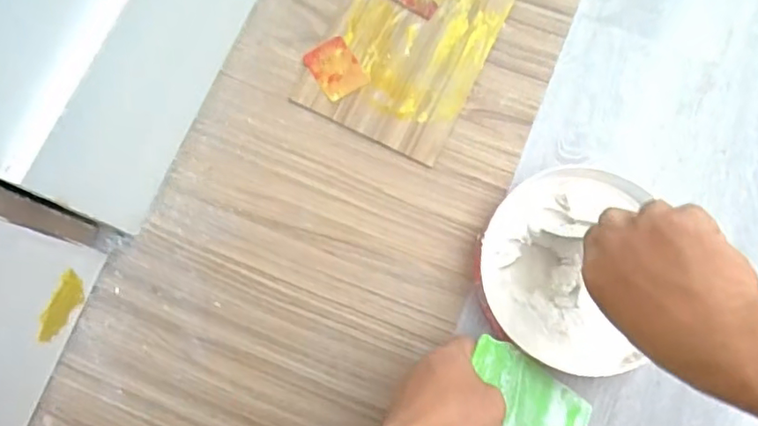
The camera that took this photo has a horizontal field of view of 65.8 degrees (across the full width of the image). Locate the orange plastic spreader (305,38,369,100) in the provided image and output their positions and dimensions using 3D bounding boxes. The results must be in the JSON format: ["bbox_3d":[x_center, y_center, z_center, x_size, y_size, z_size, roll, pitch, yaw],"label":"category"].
[{"bbox_3d":[-0.041,-0.139,0.565,0.044,0.005,0.056,-32,82,-7],"label":"orange plastic spreader"}]

